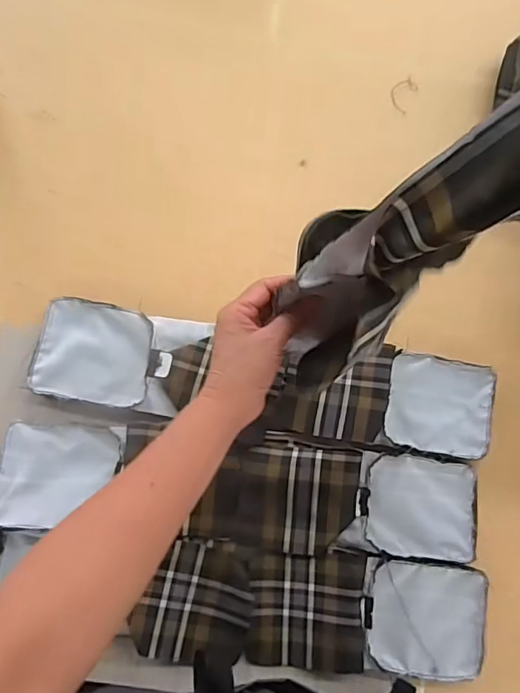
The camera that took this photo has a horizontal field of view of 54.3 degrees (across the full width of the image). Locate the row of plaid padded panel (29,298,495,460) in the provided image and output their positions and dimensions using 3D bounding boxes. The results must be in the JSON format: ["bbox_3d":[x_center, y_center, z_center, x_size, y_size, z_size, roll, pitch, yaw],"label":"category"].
[{"bbox_3d":[0.012,0.040,0.591,0.532,0.029,0.111,9,82,-4],"label":"row of plaid padded panel"}]

